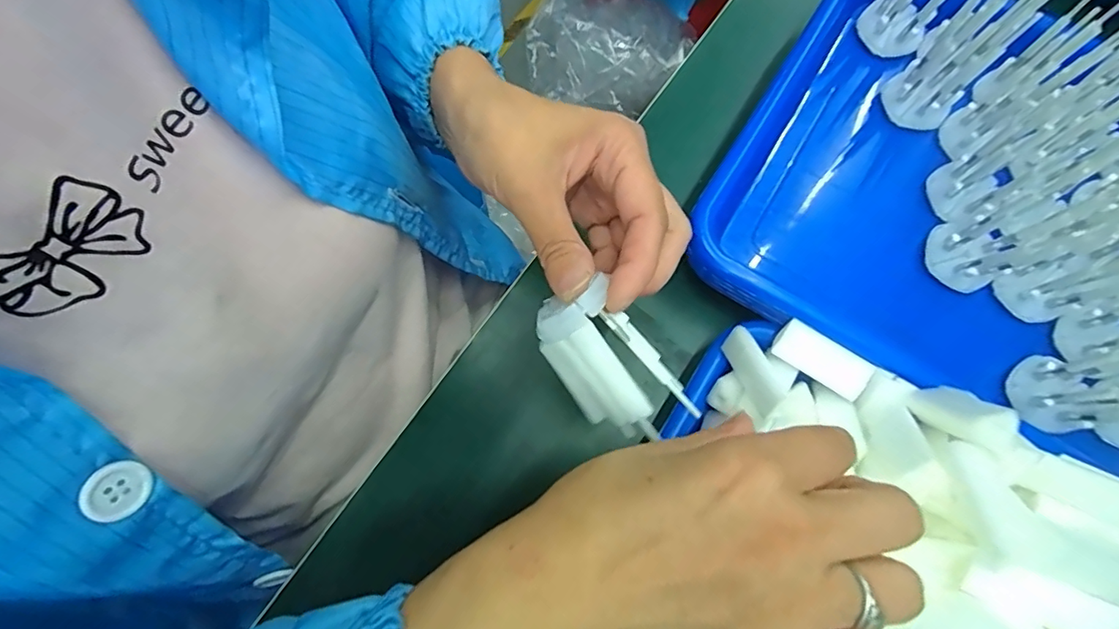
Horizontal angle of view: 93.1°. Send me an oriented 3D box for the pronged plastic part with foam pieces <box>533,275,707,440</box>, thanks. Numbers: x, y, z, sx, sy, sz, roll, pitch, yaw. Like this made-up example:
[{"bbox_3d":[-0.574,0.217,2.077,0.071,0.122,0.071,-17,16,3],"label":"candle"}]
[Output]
[{"bbox_3d":[0.023,0.020,0.229,0.069,0.036,0.033,54,44,-10],"label":"pronged plastic part with foam pieces"}]

